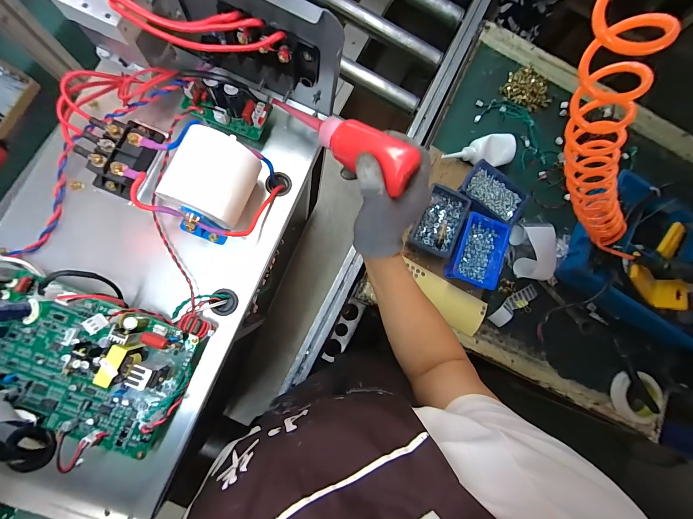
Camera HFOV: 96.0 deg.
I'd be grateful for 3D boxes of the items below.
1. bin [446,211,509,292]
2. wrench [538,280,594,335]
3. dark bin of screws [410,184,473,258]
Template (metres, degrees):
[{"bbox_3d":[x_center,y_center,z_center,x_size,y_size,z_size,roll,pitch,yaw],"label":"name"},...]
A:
[{"bbox_3d":[0.284,-0.017,0.675,0.105,0.047,0.147,20,82,-5],"label":"bin"},{"bbox_3d":[0.504,0.112,0.720,0.159,0.022,0.033,44,81,-1],"label":"wrench"},{"bbox_3d":[0.197,-0.080,0.674,0.094,0.039,0.143,24,81,-4],"label":"dark bin of screws"}]

